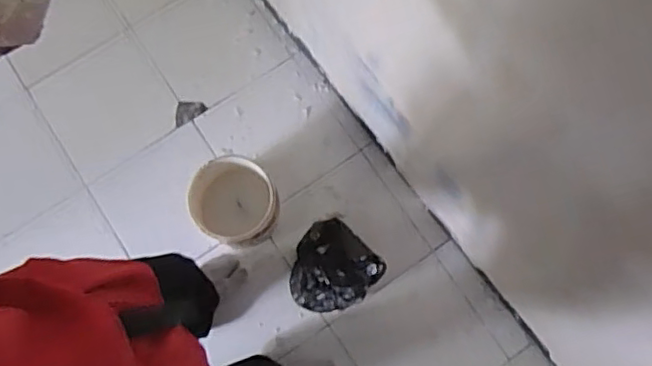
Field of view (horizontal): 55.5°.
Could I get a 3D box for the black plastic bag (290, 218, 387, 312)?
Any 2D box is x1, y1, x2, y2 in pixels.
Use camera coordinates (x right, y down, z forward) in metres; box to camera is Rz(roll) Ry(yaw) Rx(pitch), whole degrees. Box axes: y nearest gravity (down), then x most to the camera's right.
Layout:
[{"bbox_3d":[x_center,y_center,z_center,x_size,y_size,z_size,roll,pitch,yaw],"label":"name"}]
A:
[{"bbox_3d":[0.006,0.200,1.431,0.202,0.110,0.204,-44,82,-8],"label":"black plastic bag"}]

